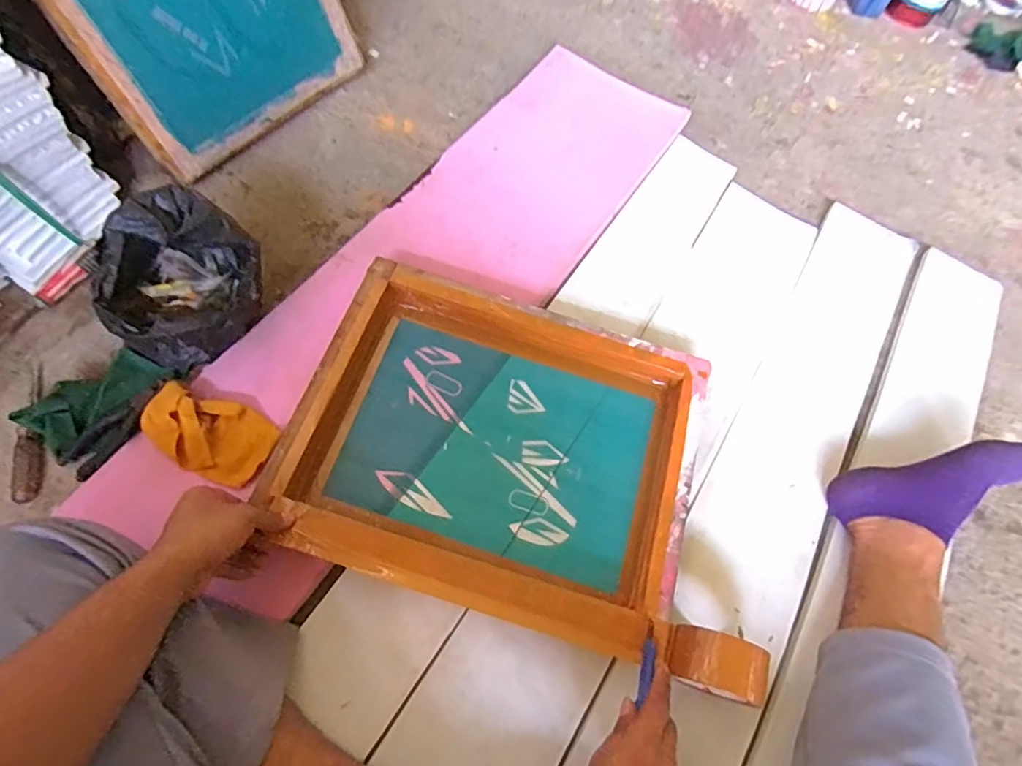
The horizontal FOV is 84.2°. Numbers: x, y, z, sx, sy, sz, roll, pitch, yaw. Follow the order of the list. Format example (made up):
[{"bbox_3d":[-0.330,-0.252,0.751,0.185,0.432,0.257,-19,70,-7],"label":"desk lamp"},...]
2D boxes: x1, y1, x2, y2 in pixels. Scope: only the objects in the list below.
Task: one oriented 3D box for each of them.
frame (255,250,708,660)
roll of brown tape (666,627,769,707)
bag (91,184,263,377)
[{"bbox_3d":[-0.014,0.069,0.665,0.443,0.065,0.362,16,67,5],"label":"frame"},{"bbox_3d":[0.205,0.285,0.578,0.092,0.090,0.056,19,64,2],"label":"roll of brown tape"},{"bbox_3d":[-0.381,-0.109,0.662,0.143,0.138,0.171,27,65,6],"label":"bag"}]

